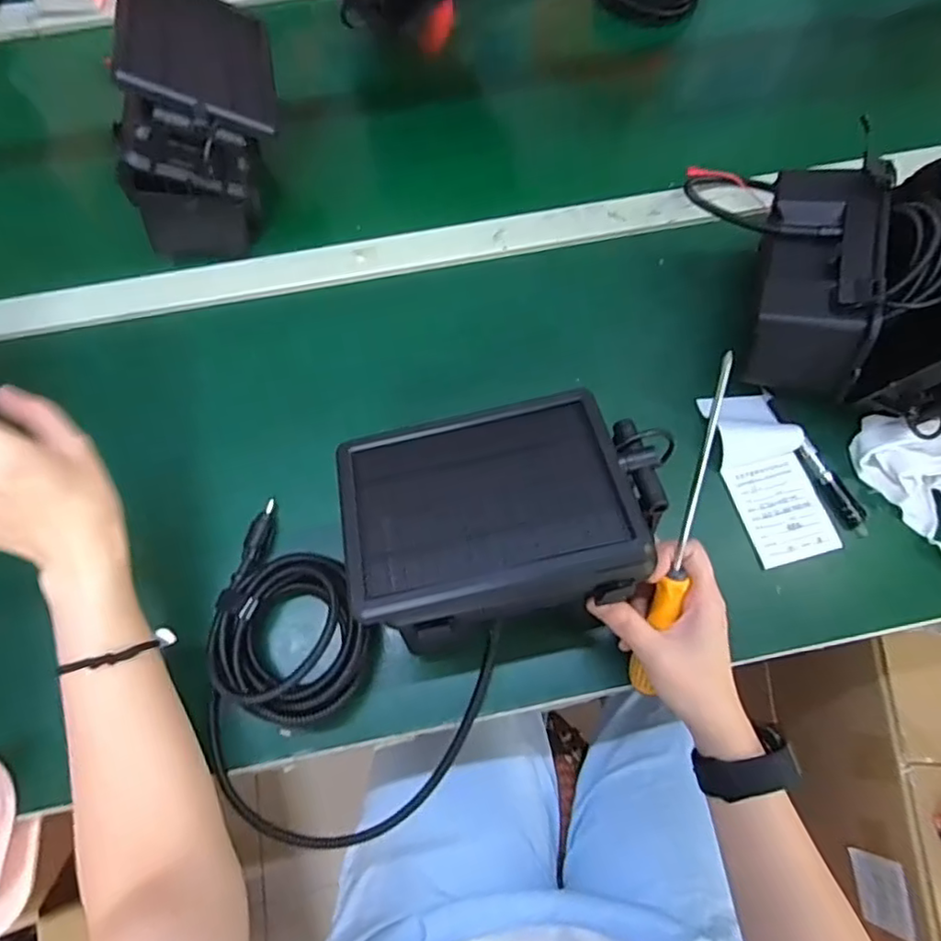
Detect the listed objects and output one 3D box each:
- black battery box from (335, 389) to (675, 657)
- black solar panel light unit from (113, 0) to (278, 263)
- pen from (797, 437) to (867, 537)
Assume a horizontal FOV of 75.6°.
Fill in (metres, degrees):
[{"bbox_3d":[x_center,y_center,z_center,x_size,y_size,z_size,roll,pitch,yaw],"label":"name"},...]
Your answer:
[{"bbox_3d":[0.021,0.023,0.361,0.184,0.053,0.132,-12,69,-4],"label":"black battery box"},{"bbox_3d":[-0.237,-0.313,0.541,0.128,0.164,0.188,-5,68,-2],"label":"black solar panel light unit"},{"bbox_3d":[0.299,0.014,0.500,0.017,0.015,0.084,-21,70,-8],"label":"pen"}]

